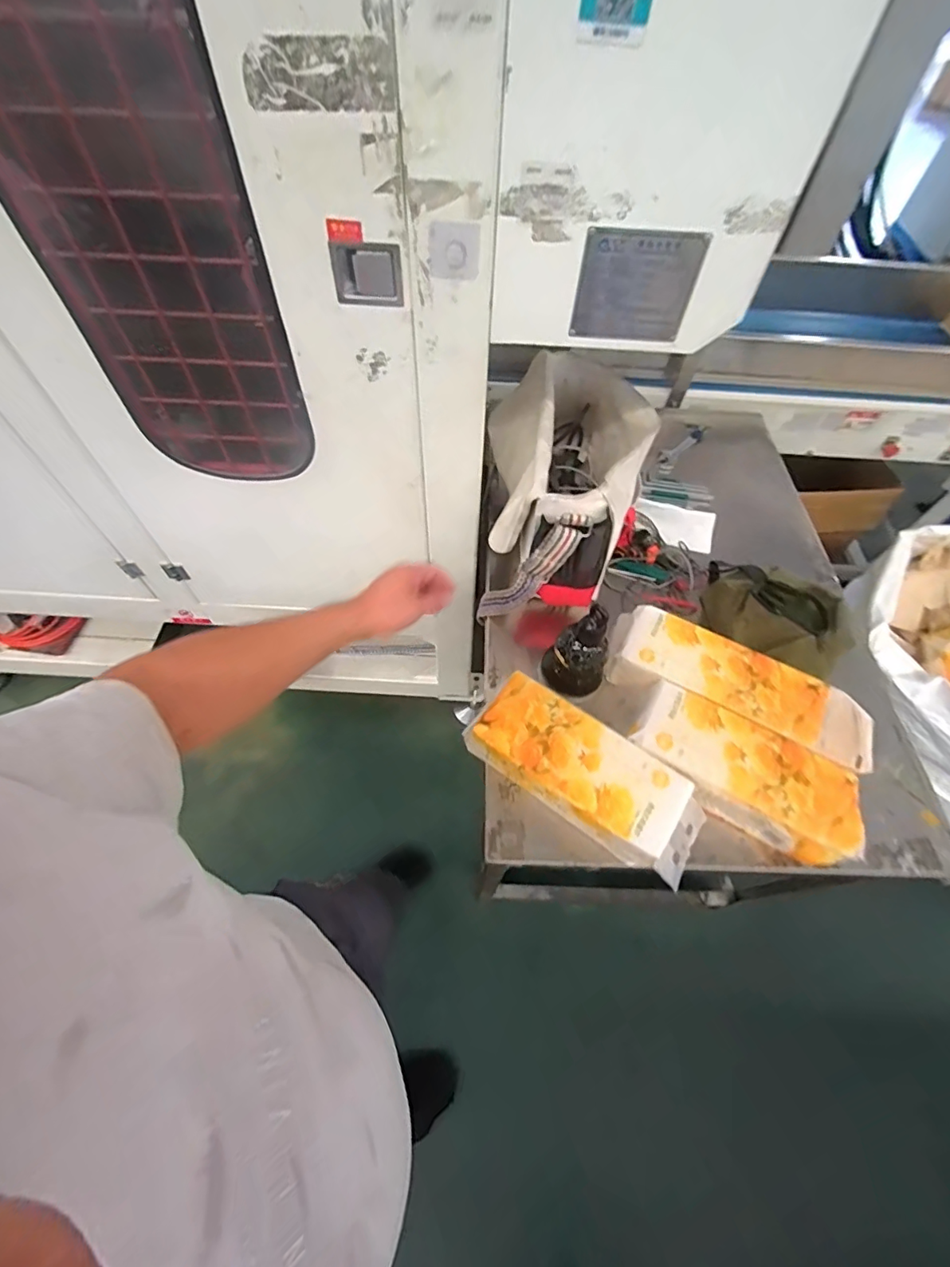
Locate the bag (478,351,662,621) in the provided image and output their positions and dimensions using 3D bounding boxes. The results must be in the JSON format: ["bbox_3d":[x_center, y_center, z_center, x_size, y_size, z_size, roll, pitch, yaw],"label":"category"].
[{"bbox_3d":[0.162,-0.278,0.931,0.271,0.257,0.407,3,56,3],"label":"bag"}]

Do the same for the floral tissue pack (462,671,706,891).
[{"bbox_3d":[0.171,0.211,0.757,0.343,0.100,0.136,30,61,20],"label":"floral tissue pack"}]

